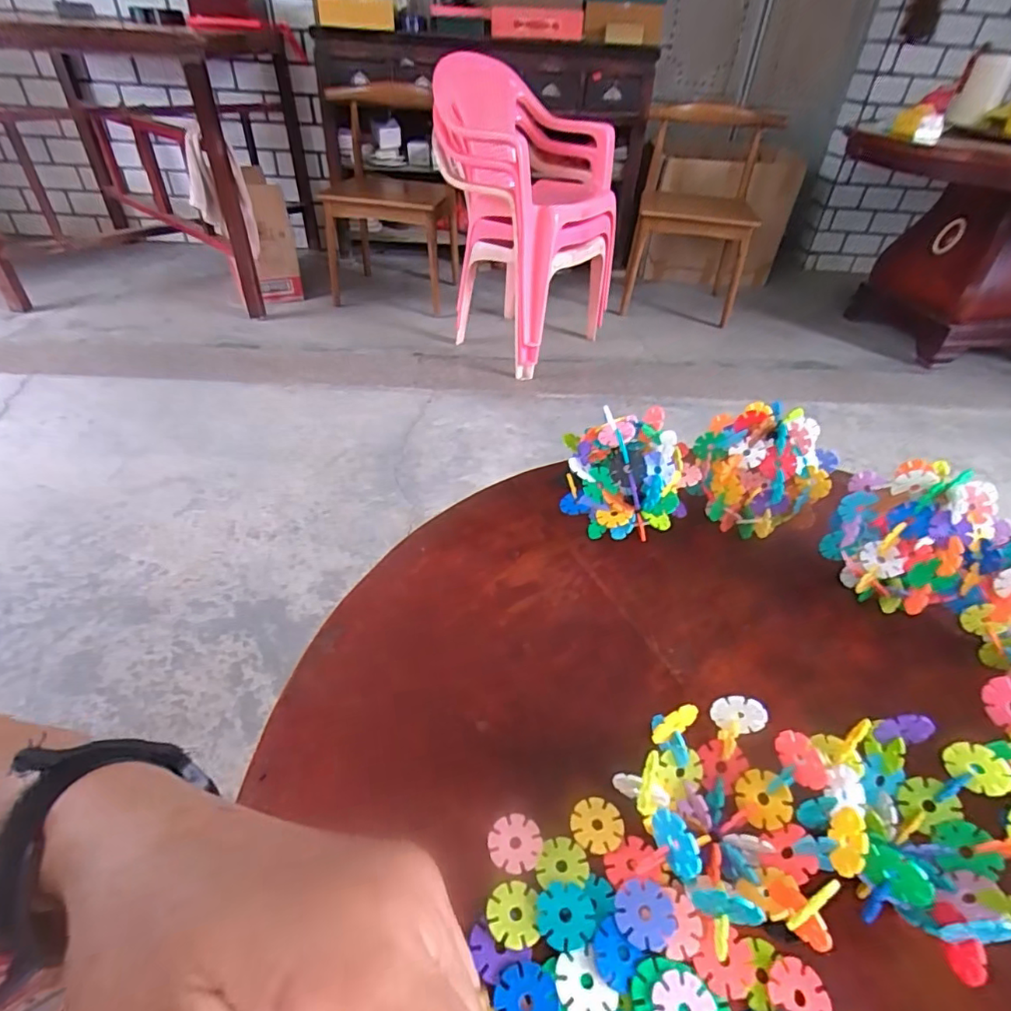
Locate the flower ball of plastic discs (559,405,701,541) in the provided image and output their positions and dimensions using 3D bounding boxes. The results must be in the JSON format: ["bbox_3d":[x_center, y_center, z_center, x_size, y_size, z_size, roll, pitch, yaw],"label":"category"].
[{"bbox_3d":[0.113,-0.028,0.516,0.121,0.098,0.109,13,41,11],"label":"flower ball of plastic discs"}]

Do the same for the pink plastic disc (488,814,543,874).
[{"bbox_3d":[0.006,0.202,0.330,0.031,0.004,0.031,2,40,-2],"label":"pink plastic disc"}]

